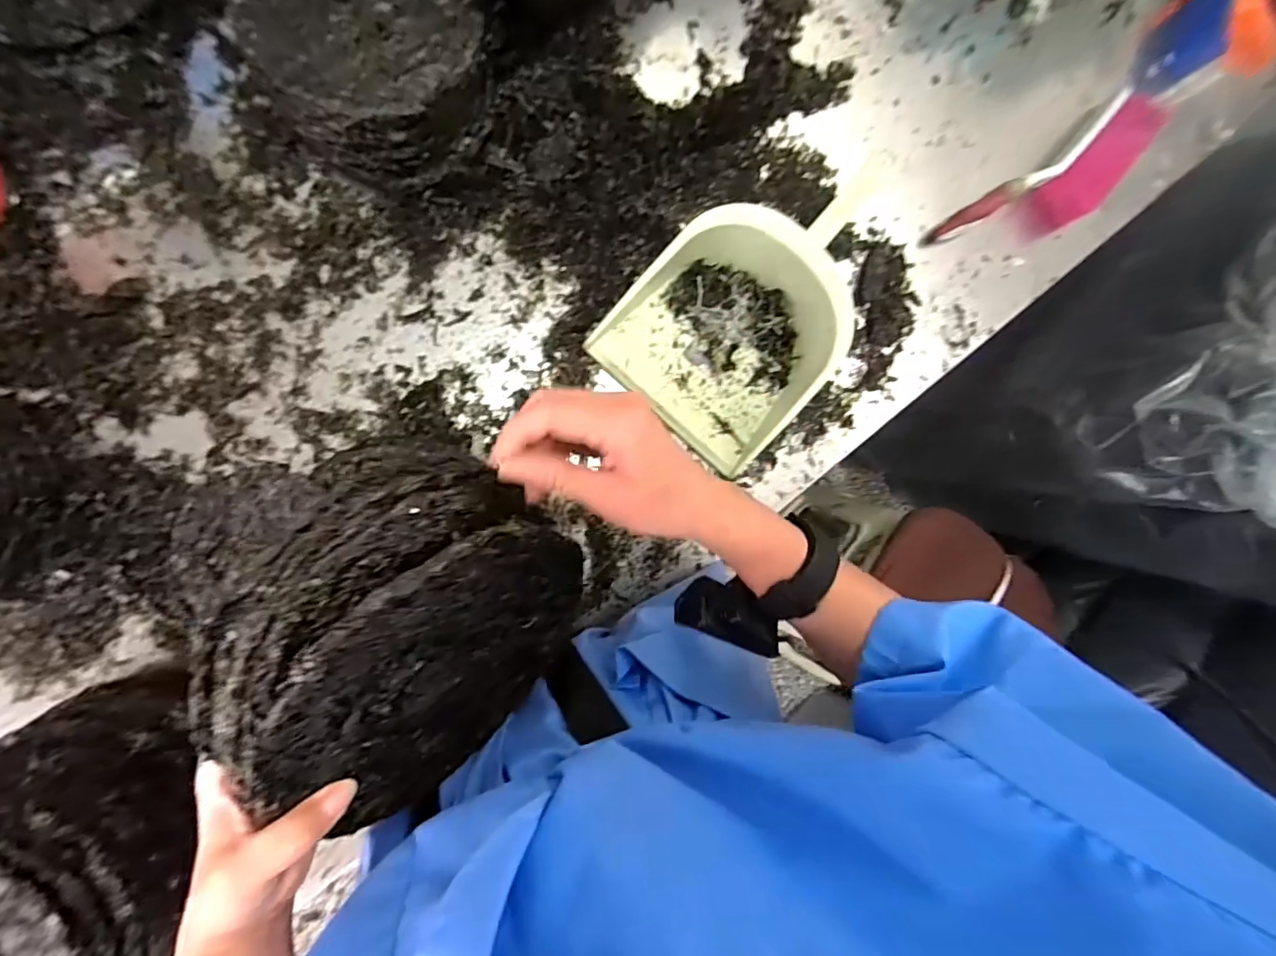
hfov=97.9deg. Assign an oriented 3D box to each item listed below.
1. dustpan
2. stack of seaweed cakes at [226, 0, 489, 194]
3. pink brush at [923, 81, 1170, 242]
[{"bbox_3d":[0.136,-0.181,0.589,0.225,0.093,0.312,43,82,-6],"label":"dustpan"},{"bbox_3d":[-0.248,-0.396,0.522,0.199,0.107,0.209,-37,94,-9],"label":"stack of seaweed cakes"},{"bbox_3d":[0.498,-0.346,0.665,0.326,0.045,0.093,-37,94,-9],"label":"pink brush"}]

